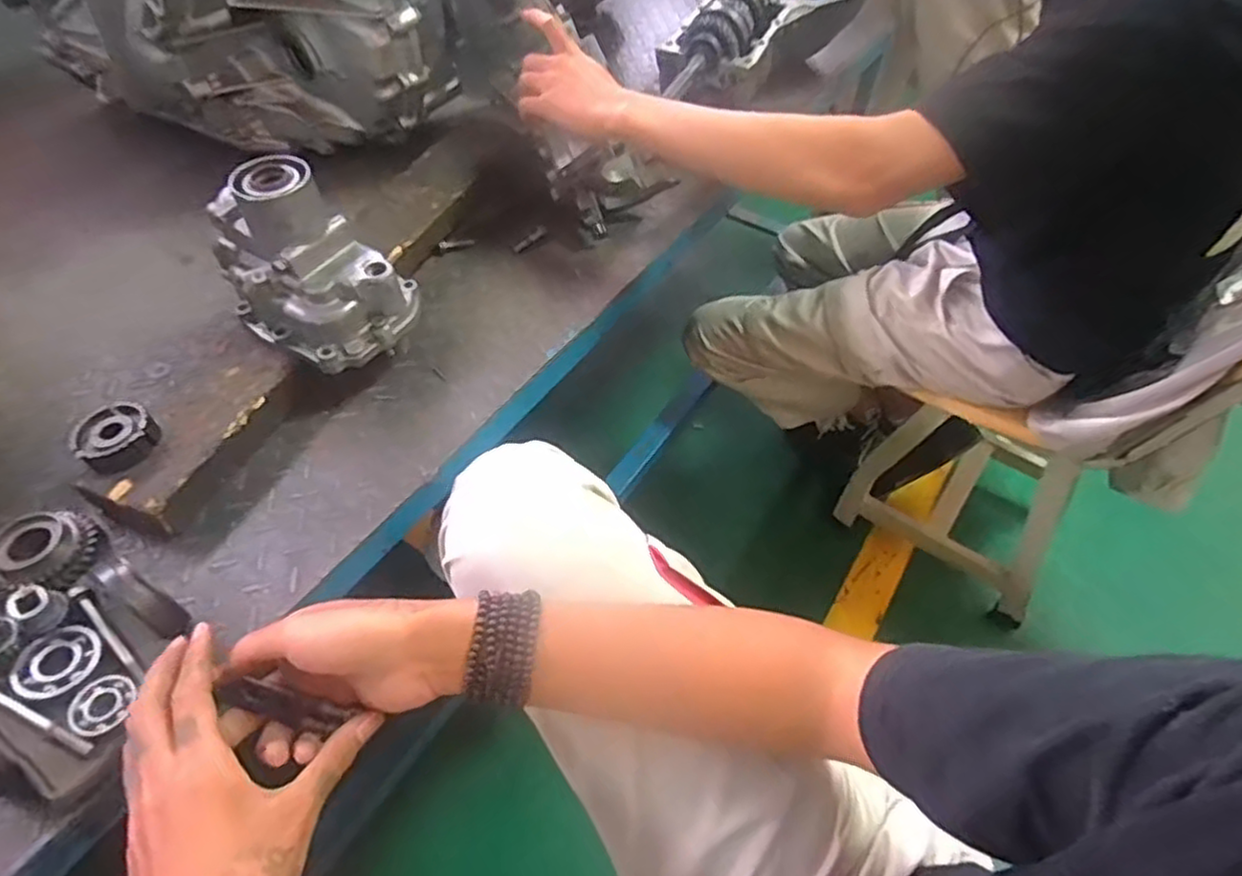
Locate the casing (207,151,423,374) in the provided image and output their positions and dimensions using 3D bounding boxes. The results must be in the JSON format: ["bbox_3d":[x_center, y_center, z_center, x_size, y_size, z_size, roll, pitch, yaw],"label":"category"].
[{"bbox_3d":[-0.287,-0.166,0.632,0.168,0.138,0.117,27,56,18],"label":"casing"}]

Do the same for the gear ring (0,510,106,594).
[{"bbox_3d":[-0.467,0.091,0.558,0.080,0.027,0.072,-9,52,-8],"label":"gear ring"}]

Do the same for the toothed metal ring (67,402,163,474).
[{"bbox_3d":[-0.421,-0.002,0.582,0.059,0.022,0.059,1,52,-1],"label":"toothed metal ring"}]

